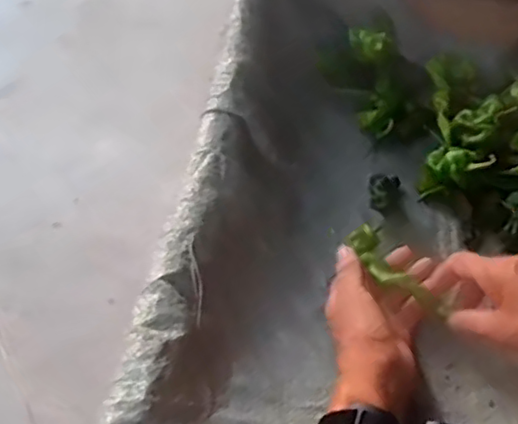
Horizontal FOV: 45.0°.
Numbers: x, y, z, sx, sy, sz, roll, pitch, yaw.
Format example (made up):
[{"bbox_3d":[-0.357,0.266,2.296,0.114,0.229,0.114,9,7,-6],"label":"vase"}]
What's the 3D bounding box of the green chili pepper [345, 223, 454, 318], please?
[{"bbox_3d":[0.118,0.050,0.532,0.043,0.020,0.108,-29,56,-22],"label":"green chili pepper"}]

